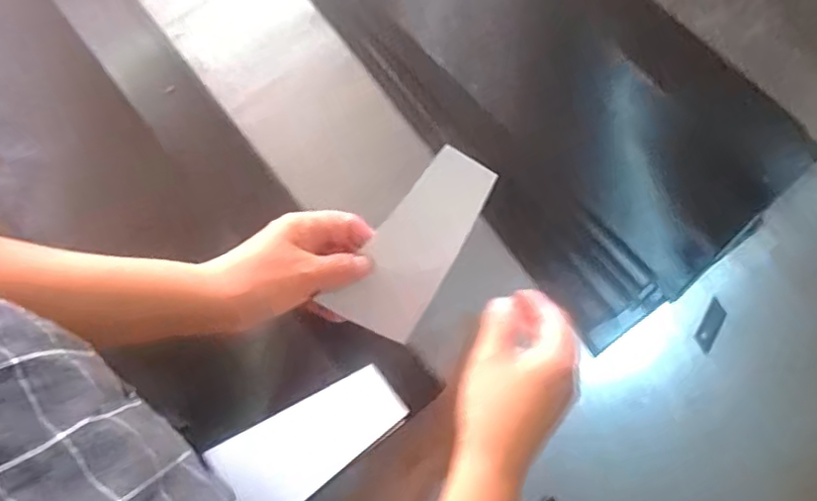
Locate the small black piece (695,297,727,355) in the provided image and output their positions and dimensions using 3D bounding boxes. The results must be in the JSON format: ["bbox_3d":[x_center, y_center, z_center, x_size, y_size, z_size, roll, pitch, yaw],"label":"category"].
[{"bbox_3d":[0.272,0.068,0.521,0.018,0.004,0.048,32,78,9],"label":"small black piece"}]

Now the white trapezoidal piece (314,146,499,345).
[{"bbox_3d":[0.006,-0.003,0.435,0.063,0.008,0.148,28,103,-17],"label":"white trapezoidal piece"}]

